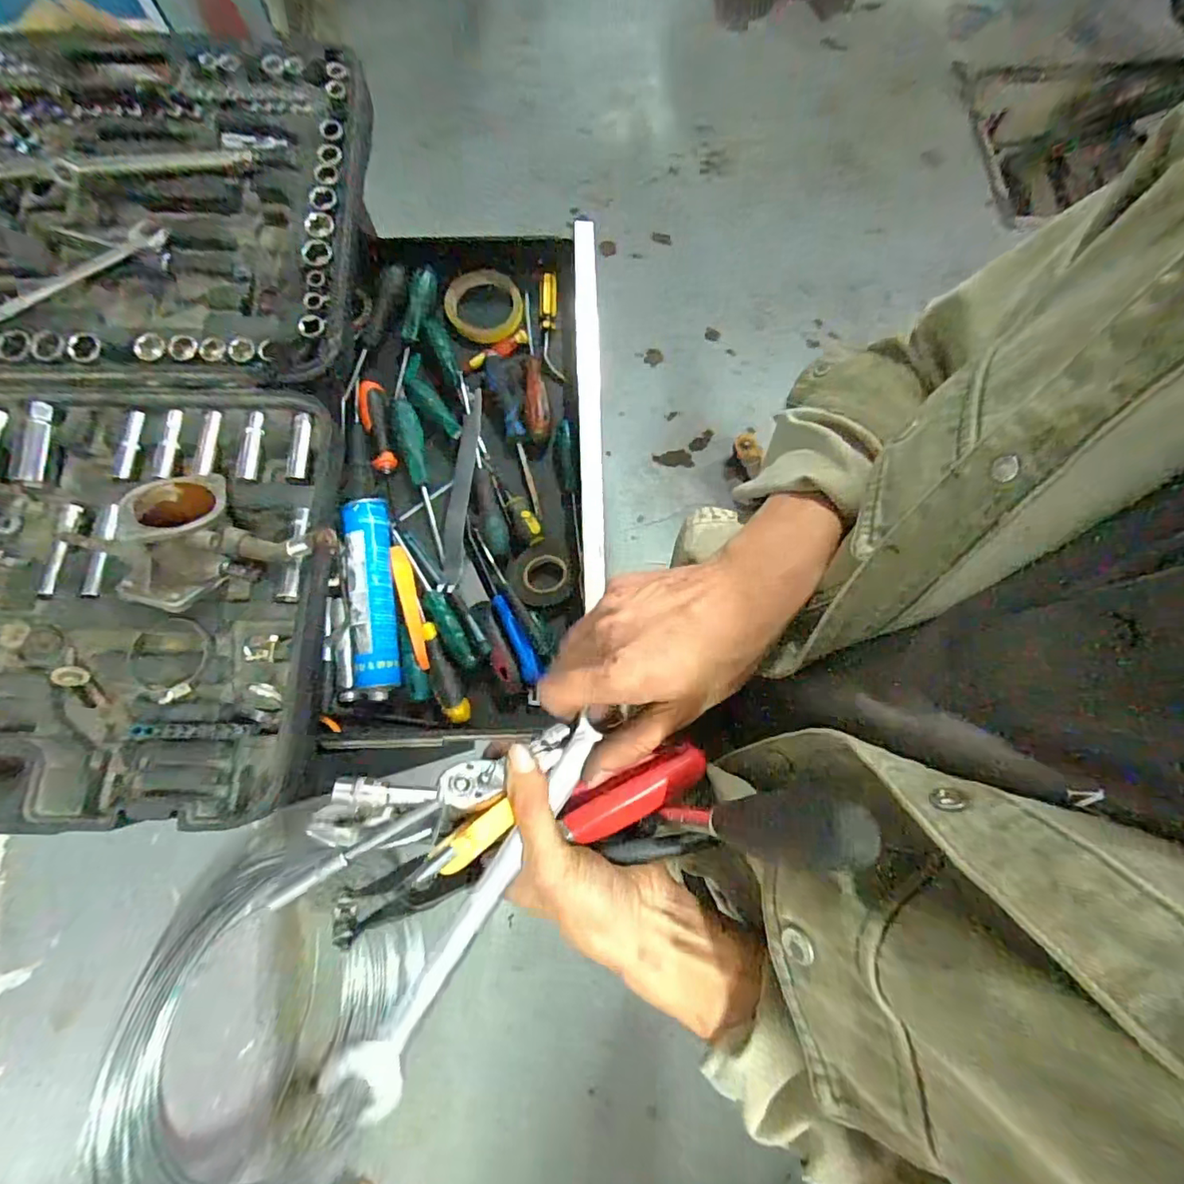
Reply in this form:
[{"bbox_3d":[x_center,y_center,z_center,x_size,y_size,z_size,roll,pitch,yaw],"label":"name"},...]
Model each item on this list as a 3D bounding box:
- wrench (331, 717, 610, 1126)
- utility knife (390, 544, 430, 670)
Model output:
[{"bbox_3d":[-0.058,0.163,0.295,0.033,0.011,0.214,33,79,6],"label":"wrench"},{"bbox_3d":[-0.197,0.015,0.608,0.017,0.014,0.140,-17,79,-3],"label":"utility knife"}]

